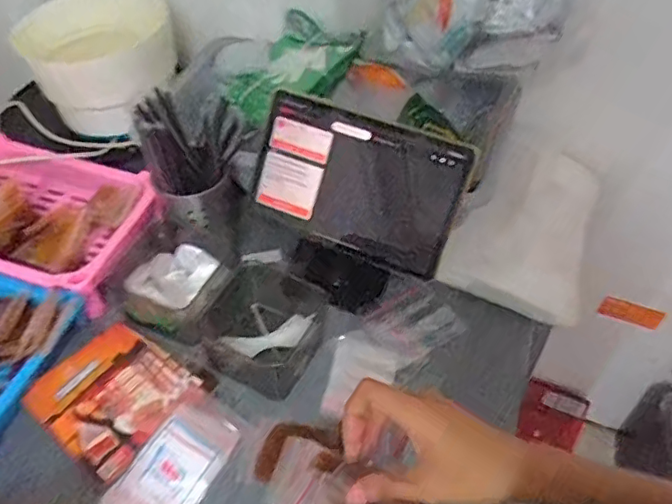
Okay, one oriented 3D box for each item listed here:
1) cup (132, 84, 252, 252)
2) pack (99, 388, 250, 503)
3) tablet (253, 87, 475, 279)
[{"bbox_3d":[-0.160,-0.092,0.690,0.115,0.189,0.102,-11,52,-11],"label":"cup"},{"bbox_3d":[-0.156,0.212,0.574,0.074,0.025,0.145,27,55,16],"label":"pack"},{"bbox_3d":[0.023,-0.082,0.689,0.243,0.164,0.016,20,21,8],"label":"tablet"}]

